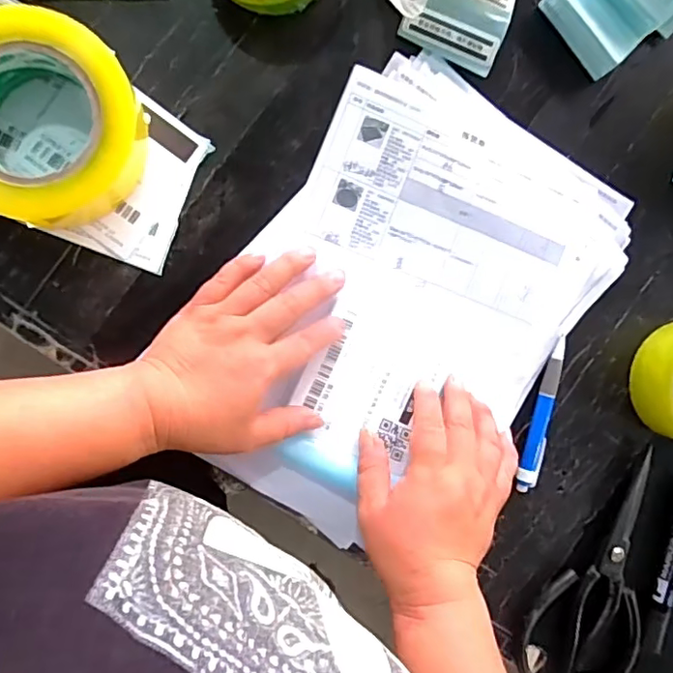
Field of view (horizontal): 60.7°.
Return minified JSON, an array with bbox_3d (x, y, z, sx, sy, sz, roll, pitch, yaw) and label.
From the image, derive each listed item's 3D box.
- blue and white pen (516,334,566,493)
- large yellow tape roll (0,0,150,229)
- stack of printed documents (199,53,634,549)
[{"bbox_3d":[0.162,0.061,0.454,0.018,0.010,0.122,10,93,-9],"label":"blue and white pen"},{"bbox_3d":[-0.189,-0.138,0.370,0.118,0.051,0.121,-1,94,-8],"label":"large yellow tape roll"},{"bbox_3d":[0.054,-0.016,0.429,0.237,0.015,0.336,31,89,-9],"label":"stack of printed documents"}]

